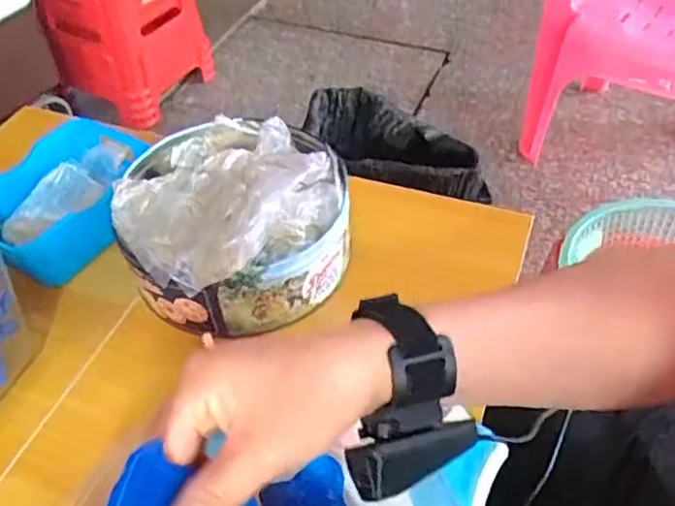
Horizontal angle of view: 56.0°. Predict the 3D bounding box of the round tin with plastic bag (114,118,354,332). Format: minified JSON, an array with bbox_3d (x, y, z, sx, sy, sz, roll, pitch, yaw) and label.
[{"bbox_3d":[-0.086,-0.039,0.527,0.178,0.101,0.188,-1,47,2],"label":"round tin with plastic bag"}]

